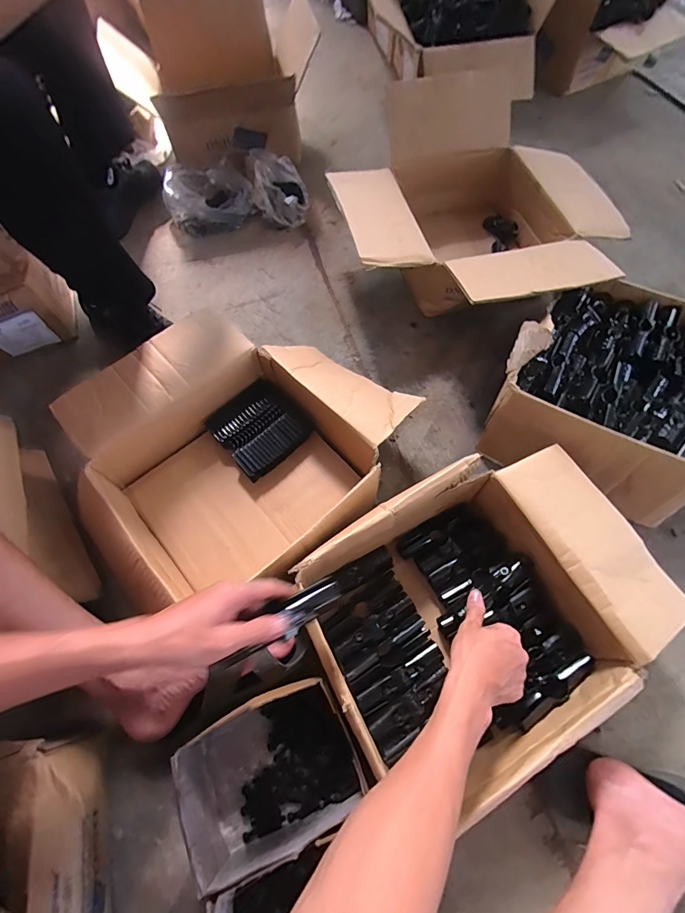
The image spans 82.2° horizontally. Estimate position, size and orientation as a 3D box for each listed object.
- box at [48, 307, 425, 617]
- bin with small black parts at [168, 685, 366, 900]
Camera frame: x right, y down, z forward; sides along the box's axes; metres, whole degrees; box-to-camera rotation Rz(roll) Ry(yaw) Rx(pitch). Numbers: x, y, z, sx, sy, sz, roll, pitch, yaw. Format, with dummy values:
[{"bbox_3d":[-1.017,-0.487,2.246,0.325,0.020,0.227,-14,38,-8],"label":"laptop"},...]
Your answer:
[{"bbox_3d":[-0.166,-0.019,0.630,0.464,0.153,0.420,-42,70,-16],"label":"box"},{"bbox_3d":[-0.086,0.376,0.475,0.199,0.094,0.143,-26,67,-9],"label":"bin with small black parts"}]

